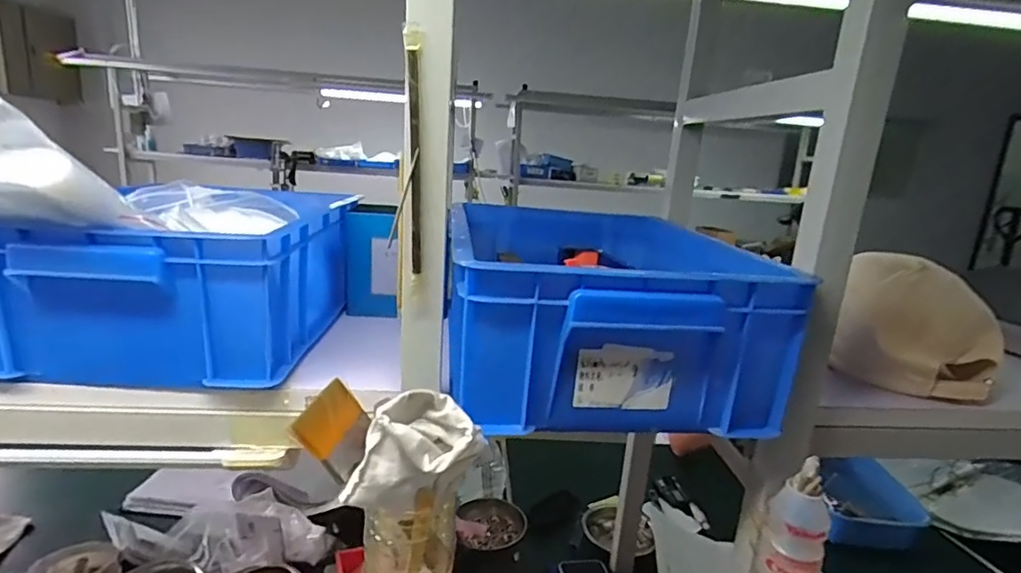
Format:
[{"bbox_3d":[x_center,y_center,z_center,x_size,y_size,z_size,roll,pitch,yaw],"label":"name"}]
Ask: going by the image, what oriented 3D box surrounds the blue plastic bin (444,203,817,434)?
[{"bbox_3d":[0.079,0.009,0.544,0.256,0.119,0.352,4,13,-2],"label":"blue plastic bin"}]

